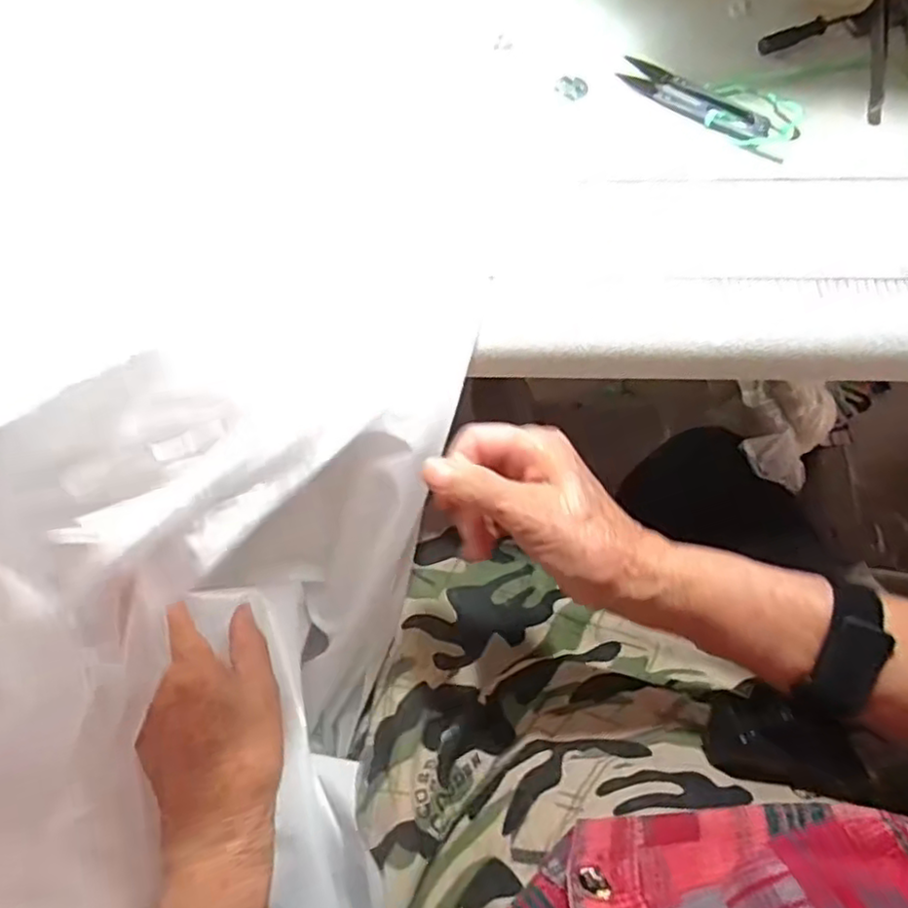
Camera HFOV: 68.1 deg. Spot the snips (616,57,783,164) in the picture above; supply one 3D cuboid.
[{"bbox_3d":[0.145,-0.204,0.393,0.107,0.008,0.023,41,75,16],"label":"snips"}]

